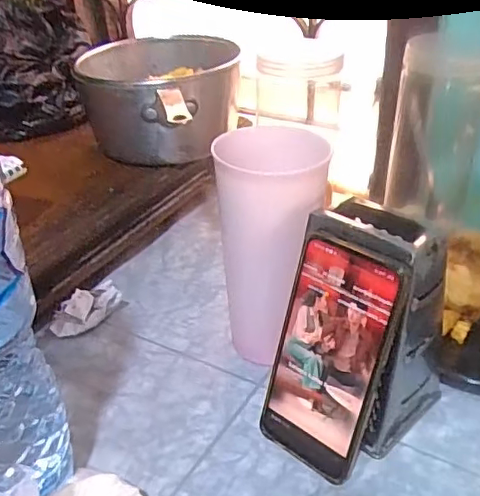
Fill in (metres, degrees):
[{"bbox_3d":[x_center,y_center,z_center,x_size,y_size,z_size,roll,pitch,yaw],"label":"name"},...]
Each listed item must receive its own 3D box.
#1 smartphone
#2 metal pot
[{"bbox_3d":[0.060,0.080,0.398,0.077,0.165,0.010,26,23,36],"label":"smartphone"},{"bbox_3d":[-0.089,-0.174,0.667,0.164,0.096,0.154,-2,34,1],"label":"metal pot"}]

